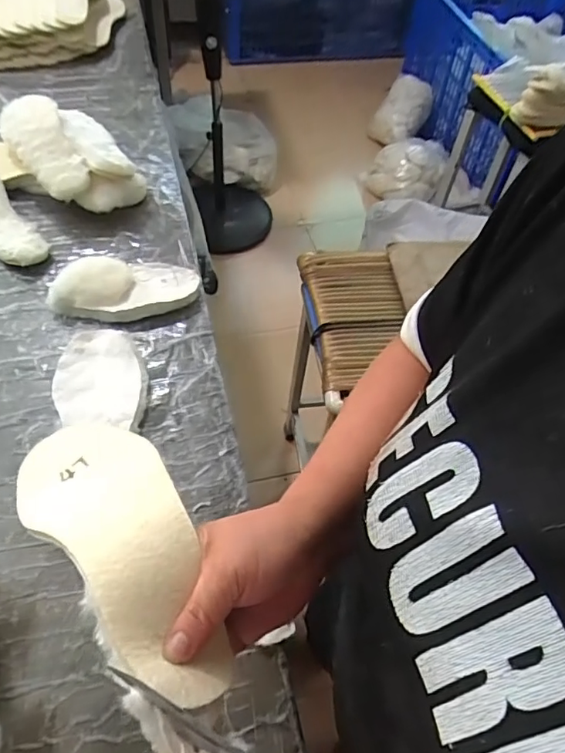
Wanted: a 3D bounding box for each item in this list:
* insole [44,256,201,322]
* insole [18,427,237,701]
[{"bbox_3d":[-0.210,-0.119,0.727,0.187,0.031,0.103,0,52,-5],"label":"insole"},{"bbox_3d":[-0.108,0.097,0.352,0.085,0.045,0.233,-27,42,-24],"label":"insole"}]

